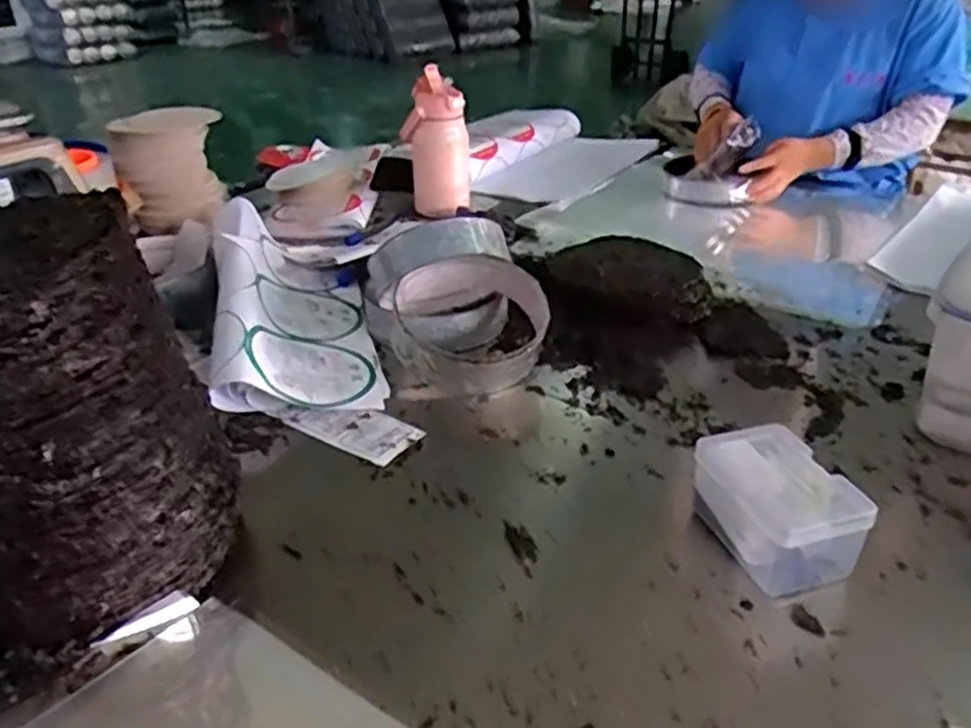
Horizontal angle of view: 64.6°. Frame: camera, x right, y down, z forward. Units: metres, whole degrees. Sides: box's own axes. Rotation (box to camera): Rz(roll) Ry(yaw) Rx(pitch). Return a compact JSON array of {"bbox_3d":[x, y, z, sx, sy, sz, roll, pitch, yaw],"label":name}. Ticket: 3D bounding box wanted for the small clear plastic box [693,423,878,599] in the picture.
[{"bbox_3d":[0.236,0.119,0.630,0.092,0.076,0.126,-8,31,-15],"label":"small clear plastic box"}]

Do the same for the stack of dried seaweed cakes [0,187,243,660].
[{"bbox_3d":[-0.323,0.041,0.552,0.219,0.278,0.209,-20,35,-31],"label":"stack of dried seaweed cakes"}]

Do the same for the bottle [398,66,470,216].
[{"bbox_3d":[-0.085,-0.377,1.326,0.114,0.216,0.091,-2,30,-2],"label":"bottle"}]

